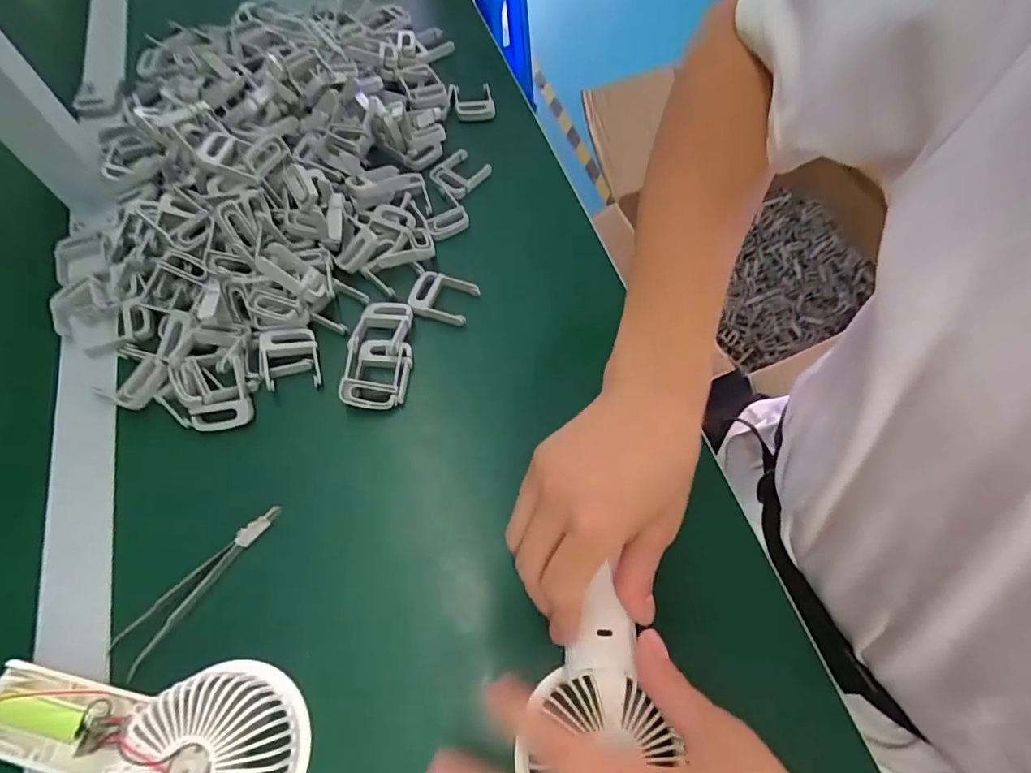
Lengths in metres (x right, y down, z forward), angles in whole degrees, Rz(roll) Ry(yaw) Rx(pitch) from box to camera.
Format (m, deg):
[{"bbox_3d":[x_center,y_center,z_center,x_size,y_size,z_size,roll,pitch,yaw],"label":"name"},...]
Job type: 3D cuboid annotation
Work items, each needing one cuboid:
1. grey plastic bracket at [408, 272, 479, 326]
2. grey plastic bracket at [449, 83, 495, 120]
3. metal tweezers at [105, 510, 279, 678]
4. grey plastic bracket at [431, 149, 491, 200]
[{"bbox_3d":[-0.058,-0.070,0.403,0.049,0.011,0.039,16,64,7],"label":"grey plastic bracket"},{"bbox_3d":[-0.045,-0.286,0.517,0.044,0.020,0.041,-4,63,-3],"label":"grey plastic bracket"},{"bbox_3d":[-0.192,0.116,0.310,0.019,0.012,0.112,35,67,15],"label":"metal tweezers"},{"bbox_3d":[-0.050,-0.199,0.472,0.043,0.012,0.050,38,68,17],"label":"grey plastic bracket"}]

